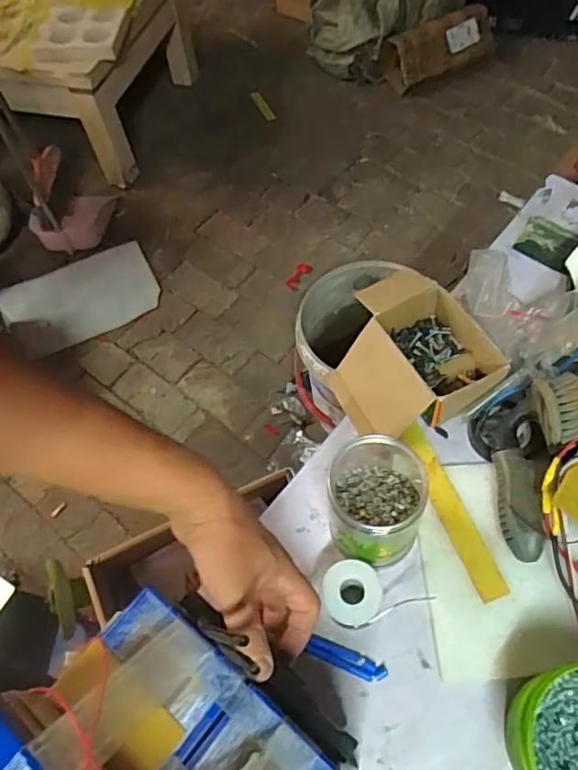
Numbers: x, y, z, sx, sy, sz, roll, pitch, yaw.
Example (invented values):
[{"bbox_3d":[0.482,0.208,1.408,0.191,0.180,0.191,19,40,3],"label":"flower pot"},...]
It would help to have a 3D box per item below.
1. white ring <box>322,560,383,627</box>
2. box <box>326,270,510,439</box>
[{"bbox_3d":[0.057,0.192,0.511,0.050,0.057,0.049,-3,61,3],"label":"white ring"},{"bbox_3d":[0.129,-0.035,0.625,0.165,0.067,0.175,-24,61,-9],"label":"box"}]

